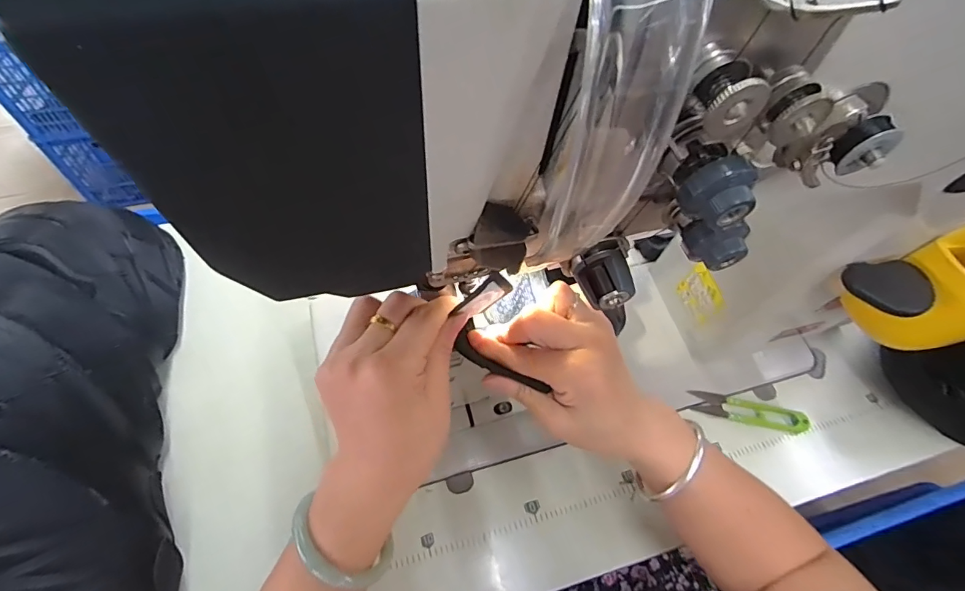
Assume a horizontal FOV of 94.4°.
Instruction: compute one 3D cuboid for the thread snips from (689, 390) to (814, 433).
[{"bbox_3d":[0.284,0.123,0.478,0.115,0.013,0.028,14,56,7],"label":"thread snips"}]

